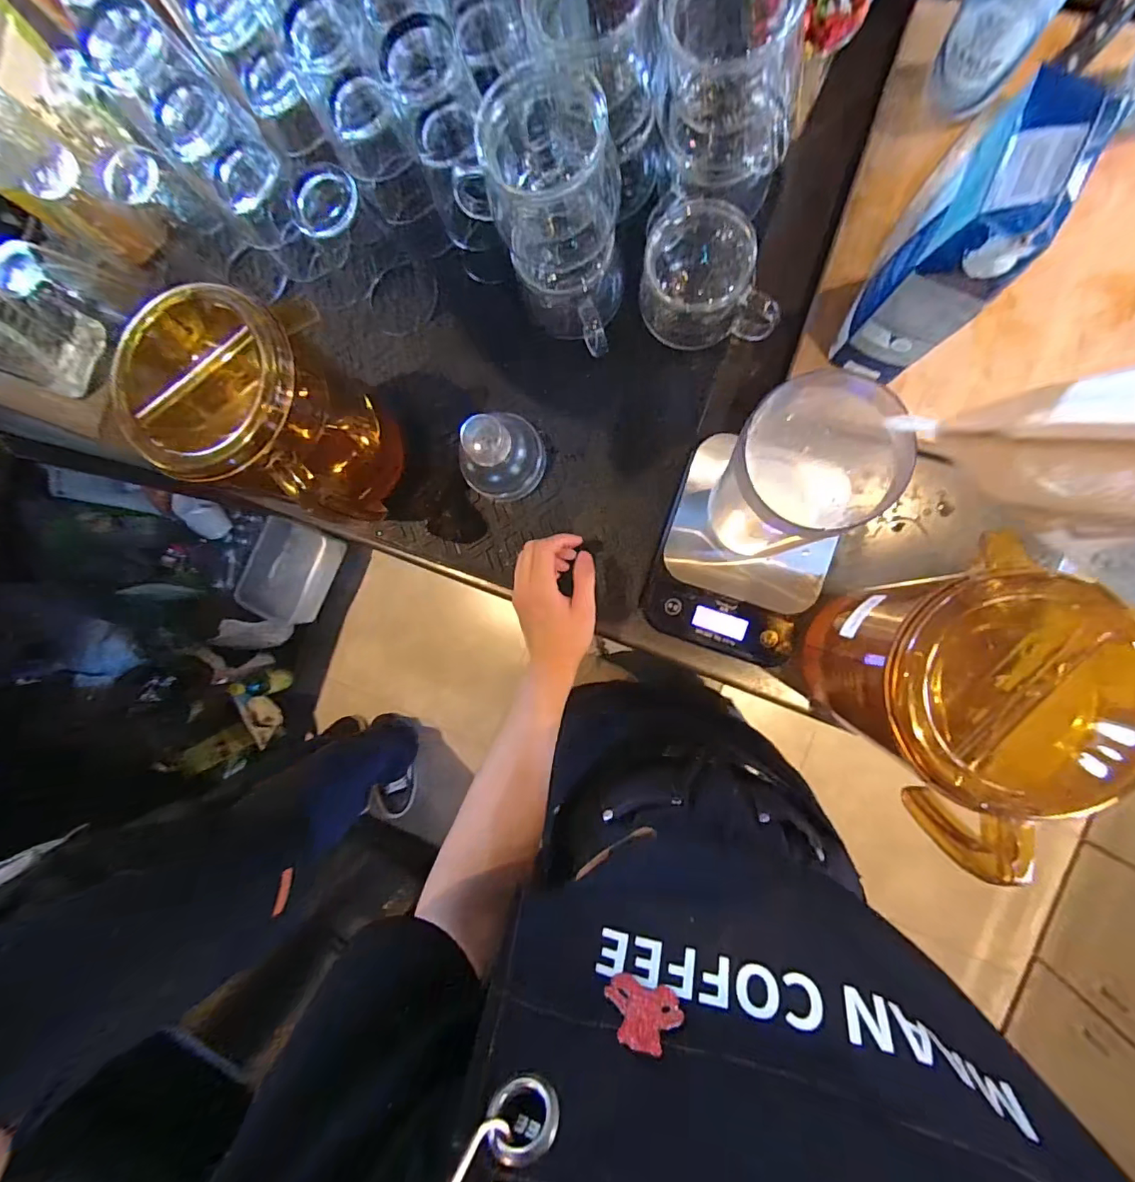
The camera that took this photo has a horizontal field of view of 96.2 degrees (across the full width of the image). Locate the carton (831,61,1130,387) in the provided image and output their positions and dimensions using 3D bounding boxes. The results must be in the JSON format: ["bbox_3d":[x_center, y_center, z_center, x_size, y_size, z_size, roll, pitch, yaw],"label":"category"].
[{"bbox_3d":[0.271,-0.239,0.370,0.065,0.200,0.102,26,93,8],"label":"carton"}]

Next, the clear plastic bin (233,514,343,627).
[{"bbox_3d":[-0.750,-0.053,1.383,0.186,0.142,0.259,22,93,8],"label":"clear plastic bin"}]

